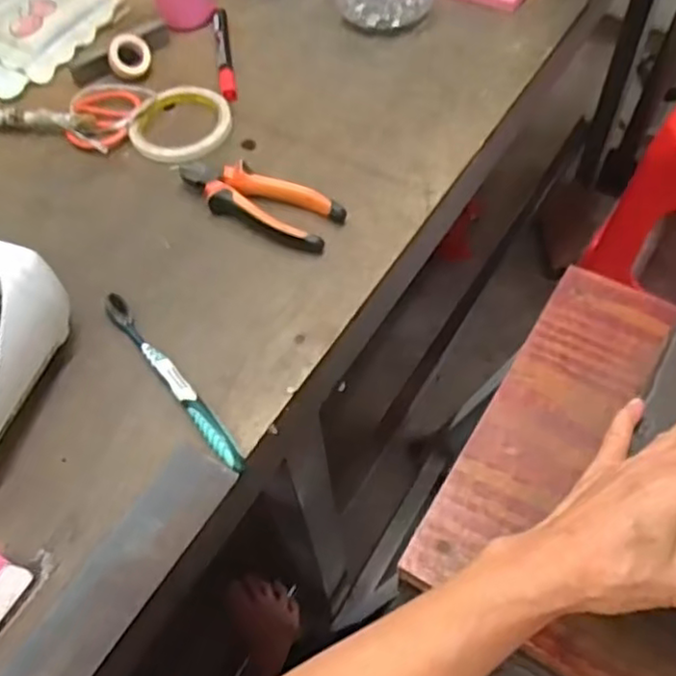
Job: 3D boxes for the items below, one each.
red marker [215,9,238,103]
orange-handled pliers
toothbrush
[{"bbox_3d":[-0.117,-0.295,0.719,0.015,0.010,0.151,-10,57,-2],"label":"red marker"},{"bbox_3d":[-0.069,-0.119,0.596,0.145,0.024,0.049,22,61,17],"label":"orange-handled pliers"},{"bbox_3d":[-0.123,0.027,0.510,0.015,0.009,0.179,-35,61,-17],"label":"toothbrush"}]

